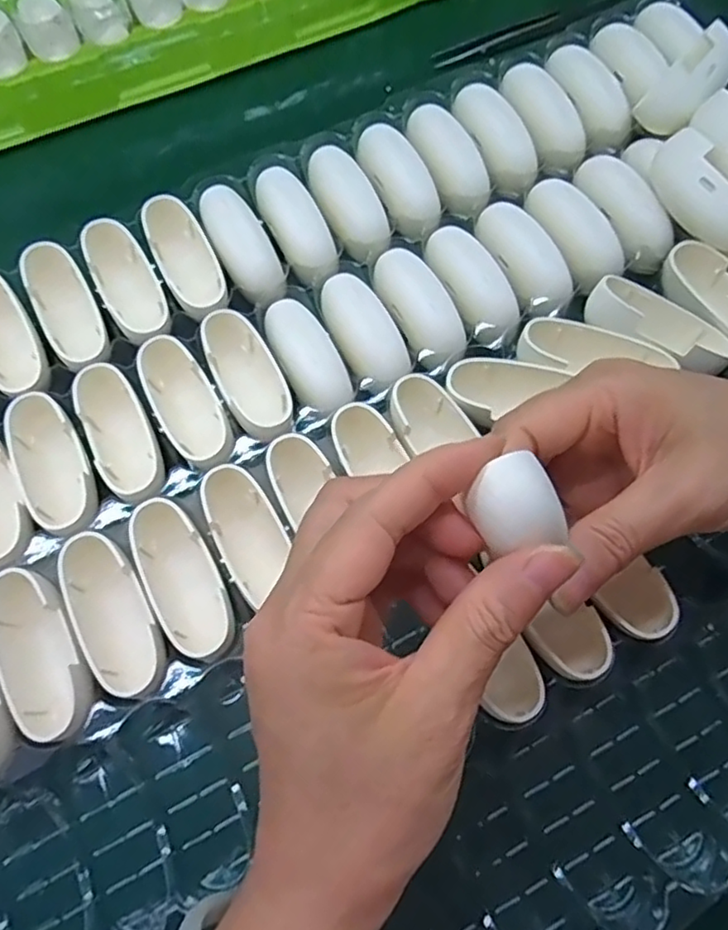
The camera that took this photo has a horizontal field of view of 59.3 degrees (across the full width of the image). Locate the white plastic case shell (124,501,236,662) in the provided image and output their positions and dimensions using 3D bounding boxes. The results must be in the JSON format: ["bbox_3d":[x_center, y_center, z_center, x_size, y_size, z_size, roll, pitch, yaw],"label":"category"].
[{"bbox_3d":[-0.078,0.045,0.266,0.029,0.021,0.073,-30,73,-10],"label":"white plastic case shell"}]

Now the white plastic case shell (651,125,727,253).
[{"bbox_3d":[0.165,-0.129,0.311,0.021,0.031,0.070,-28,72,-9],"label":"white plastic case shell"}]

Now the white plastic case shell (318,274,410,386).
[{"bbox_3d":[0.000,-0.066,0.311,0.028,0.017,0.063,-28,72,-9],"label":"white plastic case shell"}]

